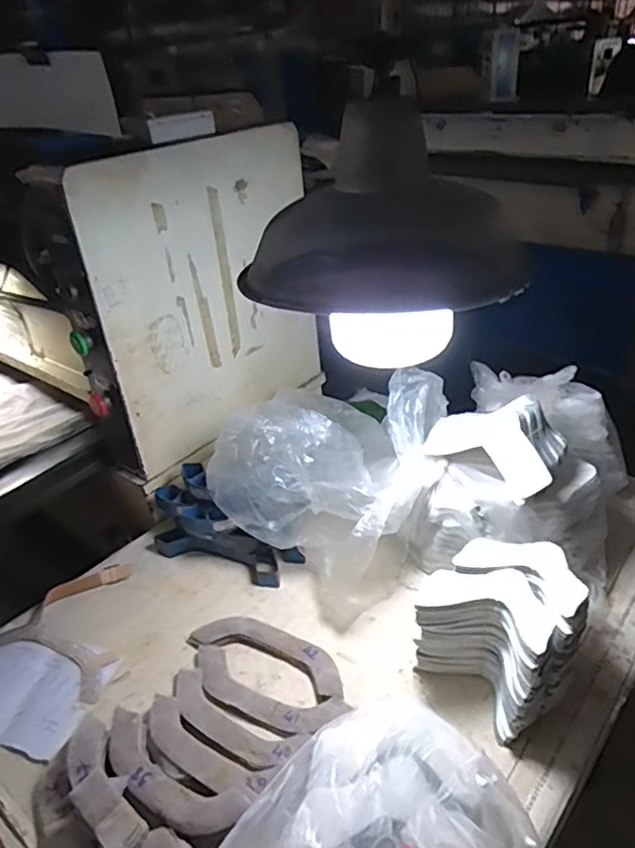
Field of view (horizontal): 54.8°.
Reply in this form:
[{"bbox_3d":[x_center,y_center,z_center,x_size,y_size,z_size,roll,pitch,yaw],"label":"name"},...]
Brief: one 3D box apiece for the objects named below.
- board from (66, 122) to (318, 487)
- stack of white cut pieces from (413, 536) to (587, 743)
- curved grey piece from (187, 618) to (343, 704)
[{"bbox_3d":[-0.160,-0.208,1.025,0.029,0.484,0.452,20,41,33],"label":"board"},{"bbox_3d":[0.229,0.246,0.741,0.174,0.153,0.154,-26,37,-30],"label":"stack of white cut pieces"},{"bbox_3d":[-0.063,0.301,0.813,0.222,0.020,0.066,12,36,27],"label":"curved grey piece"}]

